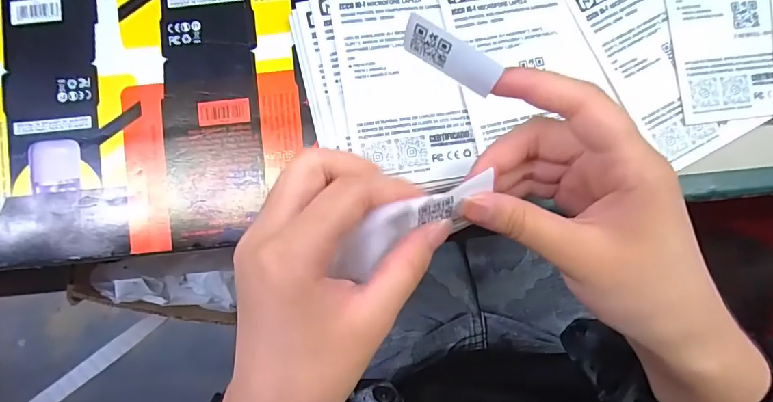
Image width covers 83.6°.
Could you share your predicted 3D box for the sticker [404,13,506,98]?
[{"bbox_3d":[0.024,-0.054,0.160,0.037,0.016,0.004,32,53,3],"label":"sticker"}]

